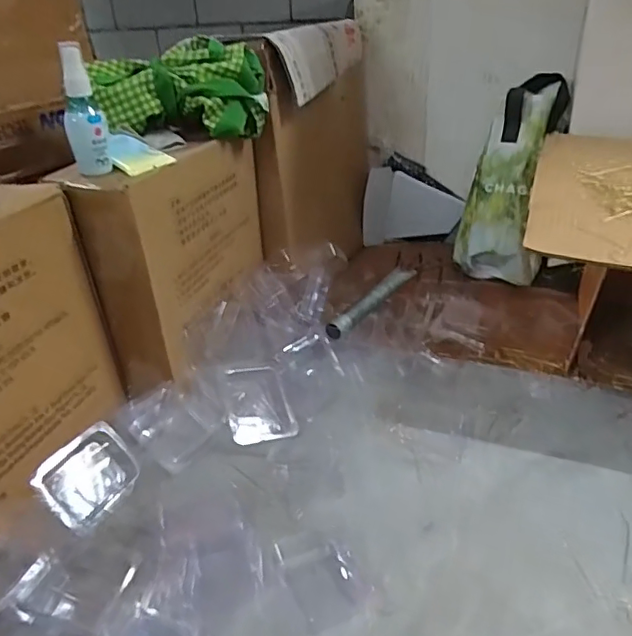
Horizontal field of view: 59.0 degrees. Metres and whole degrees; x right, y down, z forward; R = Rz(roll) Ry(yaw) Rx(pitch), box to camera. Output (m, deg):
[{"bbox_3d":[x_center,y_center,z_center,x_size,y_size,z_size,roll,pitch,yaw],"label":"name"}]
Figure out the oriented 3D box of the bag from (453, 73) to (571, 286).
[{"bbox_3d":[0.310,-0.218,0.865,0.127,0.323,0.078,19,12,31],"label":"bag"}]

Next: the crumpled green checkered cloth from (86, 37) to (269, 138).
[{"bbox_3d":[-0.159,-0.269,0.668,0.198,0.091,0.099,-9,31,-8],"label":"crumpled green checkered cloth"}]

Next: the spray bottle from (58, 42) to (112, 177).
[{"bbox_3d":[-0.223,-0.196,0.534,0.036,0.115,0.032,-14,32,-17],"label":"spray bottle"}]

